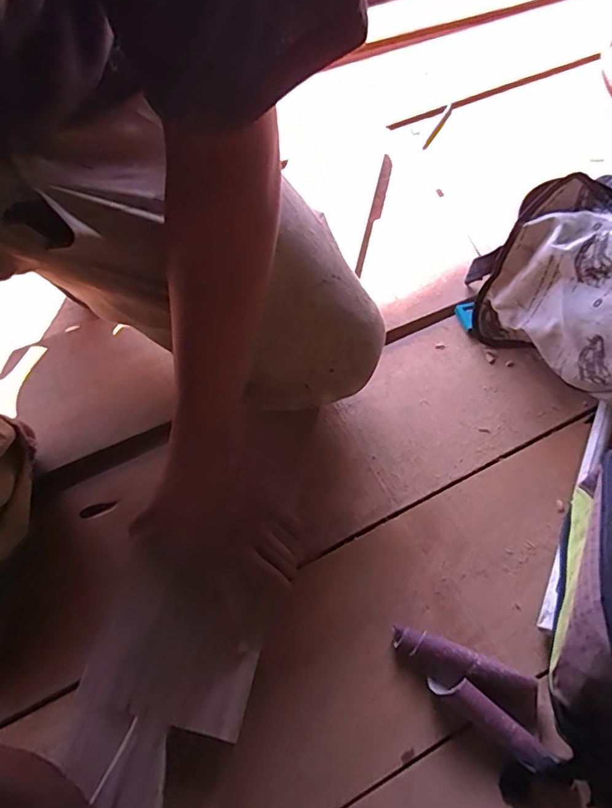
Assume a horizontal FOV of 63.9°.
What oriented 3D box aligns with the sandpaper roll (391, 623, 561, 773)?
[{"bbox_3d":[0.152,0.252,0.442,0.154,0.023,0.057,35,67,16],"label":"sandpaper roll"}]

